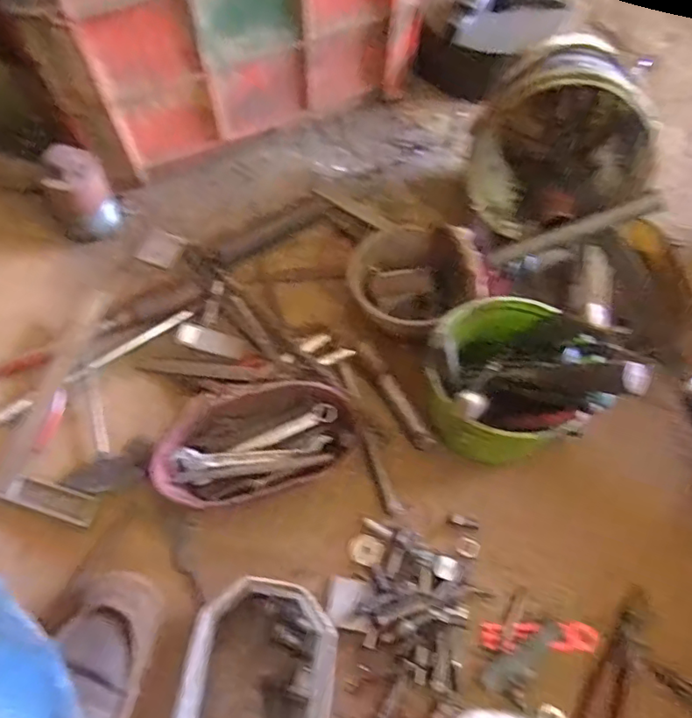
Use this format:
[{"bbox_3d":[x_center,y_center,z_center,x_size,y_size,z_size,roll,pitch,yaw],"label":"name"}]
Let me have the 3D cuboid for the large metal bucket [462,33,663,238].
[{"bbox_3d":[0.261,-0.267,0.673,0.177,0.201,0.195,13,67,6],"label":"large metal bucket"}]

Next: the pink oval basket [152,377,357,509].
[{"bbox_3d":[-0.094,0.089,0.598,0.207,0.065,0.115,-13,67,-6],"label":"pink oval basket"}]

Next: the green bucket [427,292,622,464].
[{"bbox_3d":[0.168,0.017,0.593,0.163,0.132,0.140,5,67,2],"label":"green bucket"}]

